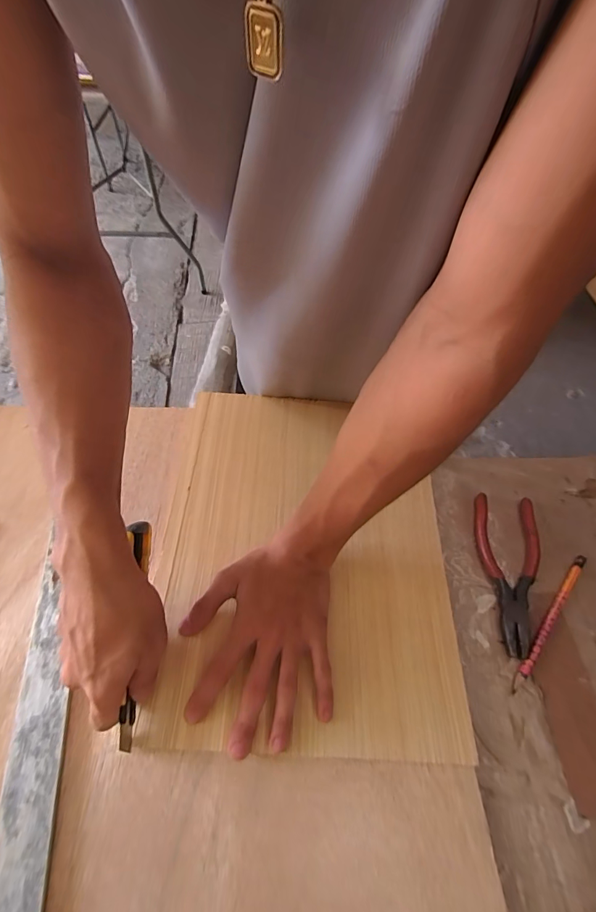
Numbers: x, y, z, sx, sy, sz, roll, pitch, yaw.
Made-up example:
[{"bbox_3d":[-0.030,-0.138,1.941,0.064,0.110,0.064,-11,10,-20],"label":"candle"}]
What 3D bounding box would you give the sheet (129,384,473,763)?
[{"bbox_3d":[0.006,0.081,0.388,0.279,0.012,0.350,4,56,-1],"label":"sheet"}]

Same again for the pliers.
[{"bbox_3d":[0.209,0.110,0.380,0.059,0.010,0.158,13,57,5],"label":"pliers"}]

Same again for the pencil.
[{"bbox_3d":[0.236,0.150,0.356,0.010,0.011,0.152,38,62,20],"label":"pencil"}]

